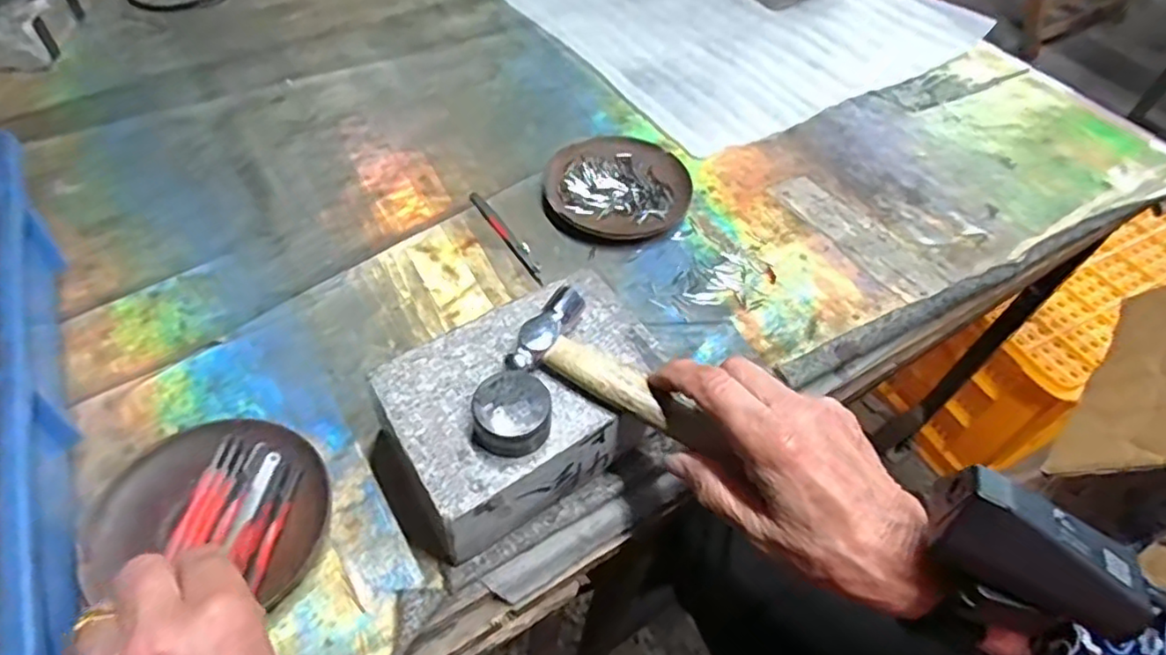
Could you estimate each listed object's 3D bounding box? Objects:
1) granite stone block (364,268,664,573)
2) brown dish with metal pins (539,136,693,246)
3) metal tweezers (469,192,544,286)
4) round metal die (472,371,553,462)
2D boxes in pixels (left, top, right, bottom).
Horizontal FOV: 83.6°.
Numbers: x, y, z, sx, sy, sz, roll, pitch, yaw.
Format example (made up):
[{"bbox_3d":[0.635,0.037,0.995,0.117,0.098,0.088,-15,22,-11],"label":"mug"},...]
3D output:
[{"bbox_3d":[-0.031,0.045,0.365,0.152,0.058,0.104,-29,61,-25],"label":"granite stone block"},{"bbox_3d":[0.027,-0.111,0.519,0.111,0.015,0.113,2,51,-3],"label":"brown dish with metal pins"},{"bbox_3d":[-0.058,-0.069,0.488,0.009,0.004,0.107,-25,57,-23],"label":"metal tweezers"},{"bbox_3d":[-0.035,0.044,0.319,0.037,0.022,0.037,3,52,-4],"label":"round metal die"}]

